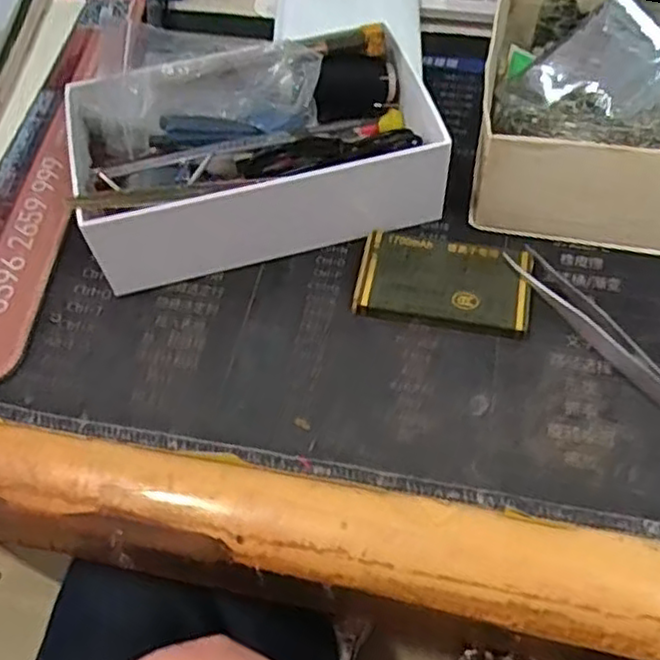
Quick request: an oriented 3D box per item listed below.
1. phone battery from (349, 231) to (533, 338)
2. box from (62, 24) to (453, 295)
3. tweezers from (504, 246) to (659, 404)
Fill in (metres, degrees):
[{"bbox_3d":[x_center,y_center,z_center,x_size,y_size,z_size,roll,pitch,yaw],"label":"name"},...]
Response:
[{"bbox_3d":[0.054,-0.022,0.328,0.078,0.008,0.044,9,61,8],"label":"phone battery"},{"bbox_3d":[-0.035,-0.090,0.339,0.176,0.062,0.101,-16,61,-6],"label":"box"},{"bbox_3d":[0.126,0.008,0.305,0.018,0.011,0.127,-32,64,-15],"label":"tweezers"}]

